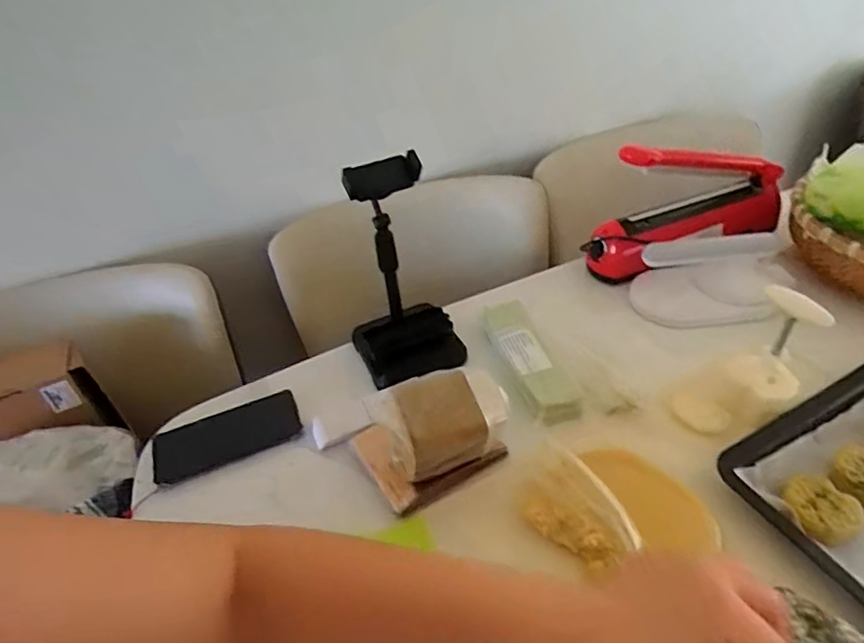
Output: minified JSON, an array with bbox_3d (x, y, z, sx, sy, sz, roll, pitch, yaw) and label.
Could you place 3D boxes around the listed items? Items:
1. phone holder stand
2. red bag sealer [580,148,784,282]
[{"bbox_3d":[-0.043,-0.056,0.620,0.128,0.240,0.114,-15,41,-9],"label":"phone holder stand"},{"bbox_3d":[0.371,-0.176,0.755,0.307,0.169,0.067,-18,42,-13],"label":"red bag sealer"}]

